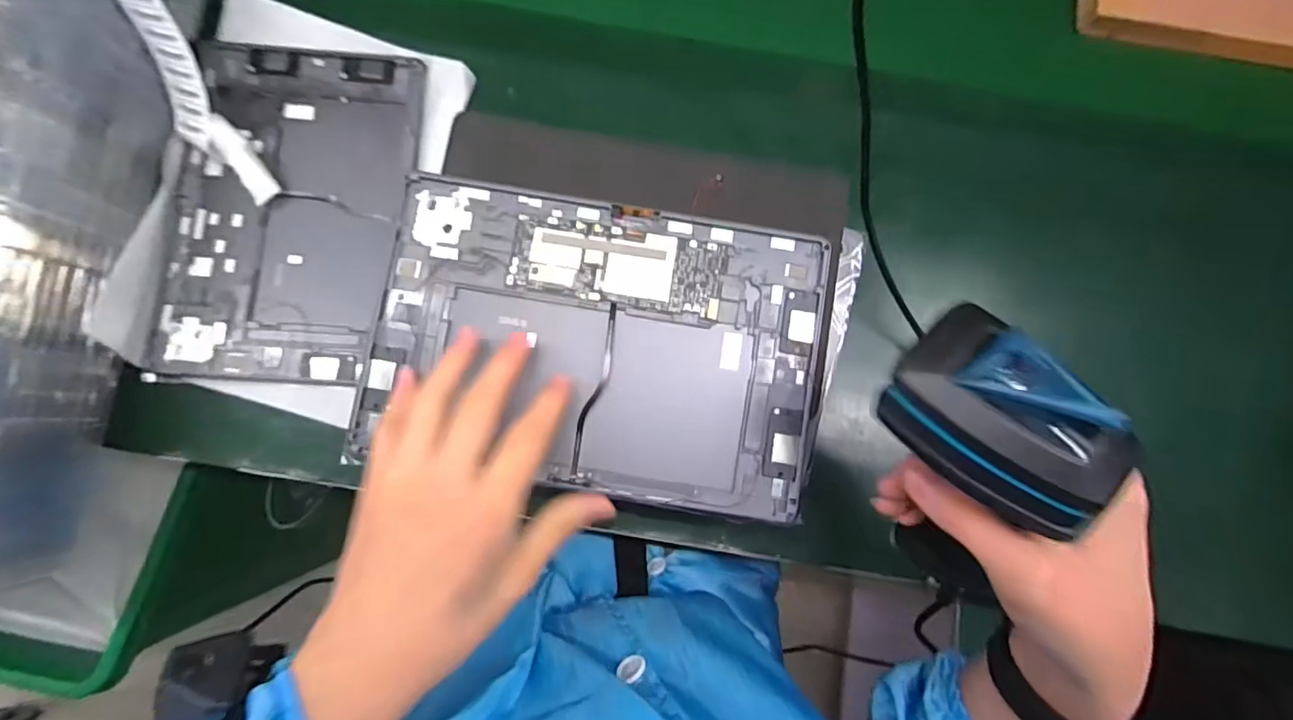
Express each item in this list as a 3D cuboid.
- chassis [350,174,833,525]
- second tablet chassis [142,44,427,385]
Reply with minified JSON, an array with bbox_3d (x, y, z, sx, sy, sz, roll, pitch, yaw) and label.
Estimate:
[{"bbox_3d":[-0.028,-0.009,0.331,0.252,0.012,0.167,9,81,-2],"label":"chassis"},{"bbox_3d":[-0.260,-0.111,0.426,0.167,0.011,0.253,2,82,-3],"label":"second tablet chassis"}]

